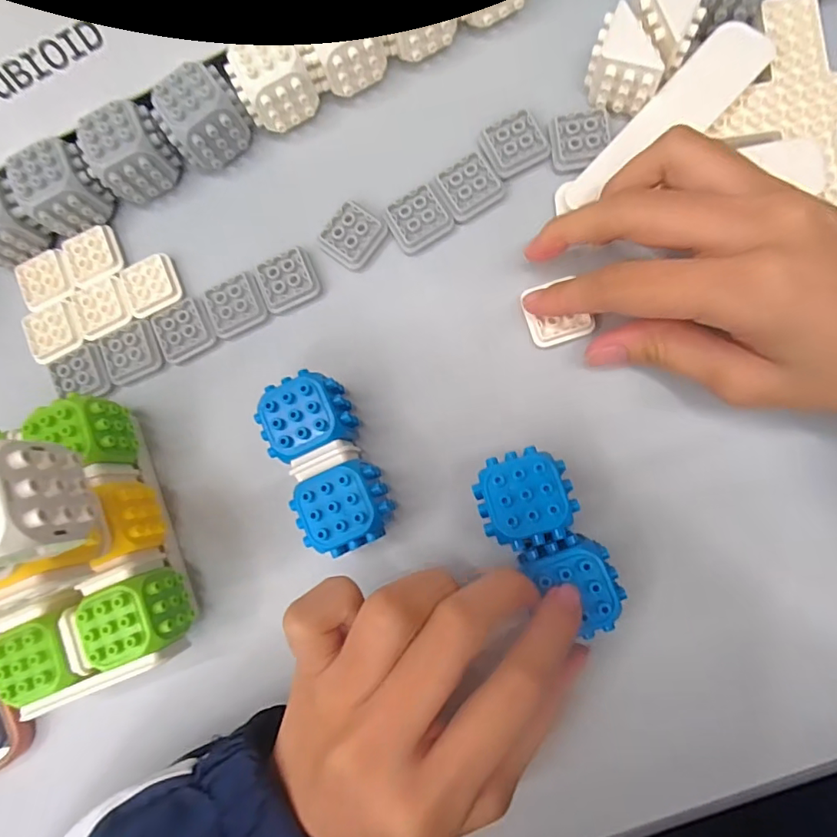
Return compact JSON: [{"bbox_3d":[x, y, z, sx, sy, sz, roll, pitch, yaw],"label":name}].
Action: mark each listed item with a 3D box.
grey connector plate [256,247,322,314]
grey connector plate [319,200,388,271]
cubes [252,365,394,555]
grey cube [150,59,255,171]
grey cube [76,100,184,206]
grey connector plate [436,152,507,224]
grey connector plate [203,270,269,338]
[{"bbox_3d":[-0.063,-0.067,0.245,0.026,0.005,0.026,-20,82,5],"label":"grey connector plate"},{"bbox_3d":[-0.031,-0.087,0.244,0.024,0.006,0.029,40,90,9],"label":"grey connector plate"},{"bbox_3d":[-0.038,0.018,0.220,0.036,0.035,0.075,-25,82,4],"label":"cubes"},{"bbox_3d":[-0.103,-0.144,0.244,0.037,0.029,0.030,-33,82,3],"label":"grey cube"},{"bbox_3d":[-0.140,-0.130,0.250,0.036,0.034,0.035,-43,81,1],"label":"grey cube"},{"bbox_3d":[0.024,-0.109,0.239,0.027,0.004,0.025,-30,82,3],"label":"grey connector plate"},{"bbox_3d":[-0.088,-0.055,0.247,0.027,0.005,0.025,-24,82,4],"label":"grey connector plate"}]

